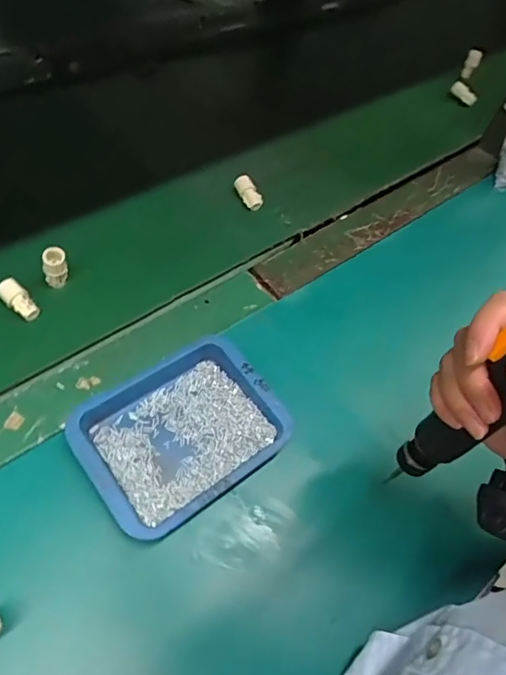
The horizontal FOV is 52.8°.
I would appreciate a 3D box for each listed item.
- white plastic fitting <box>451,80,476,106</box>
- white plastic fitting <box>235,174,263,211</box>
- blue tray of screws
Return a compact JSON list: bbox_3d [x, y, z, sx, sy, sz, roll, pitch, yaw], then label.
[{"bbox_3d":[0.345,-0.398,0.831,0.048,0.019,0.012,31,48,-19],"label":"white plastic fitting"},{"bbox_3d":[-0.004,-0.171,0.603,0.017,0.016,0.042,-40,105,-31],"label":"white plastic fitting"},{"bbox_3d":[-0.057,0.075,0.420,0.159,0.032,0.125,-31,68,-27],"label":"blue tray of screws"}]

